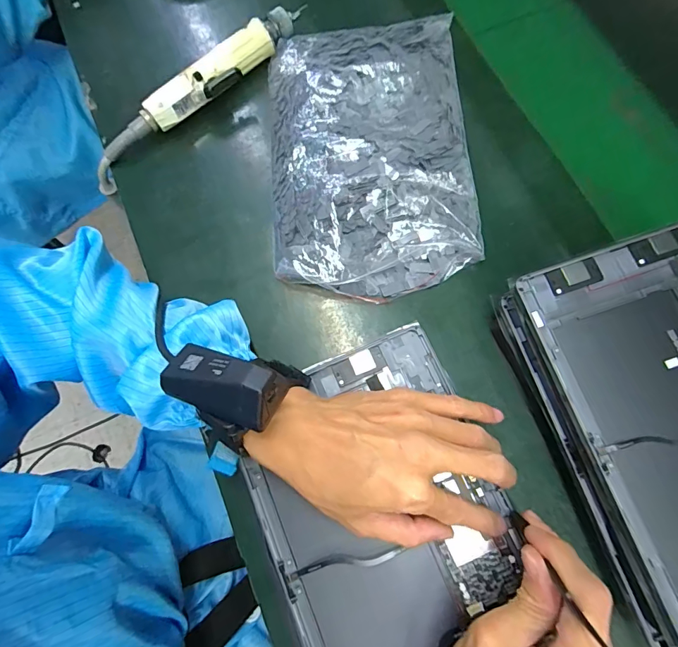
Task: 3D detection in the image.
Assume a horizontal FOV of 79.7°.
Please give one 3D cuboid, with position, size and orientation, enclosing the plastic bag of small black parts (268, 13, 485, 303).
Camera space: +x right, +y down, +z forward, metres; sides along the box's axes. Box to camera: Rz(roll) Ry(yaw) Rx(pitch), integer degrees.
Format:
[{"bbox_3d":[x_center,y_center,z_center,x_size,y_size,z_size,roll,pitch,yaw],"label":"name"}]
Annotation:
[{"bbox_3d":[0.028,-0.160,0.376,0.179,0.031,0.272,-4,74,-1],"label":"plastic bag of small black parts"}]

